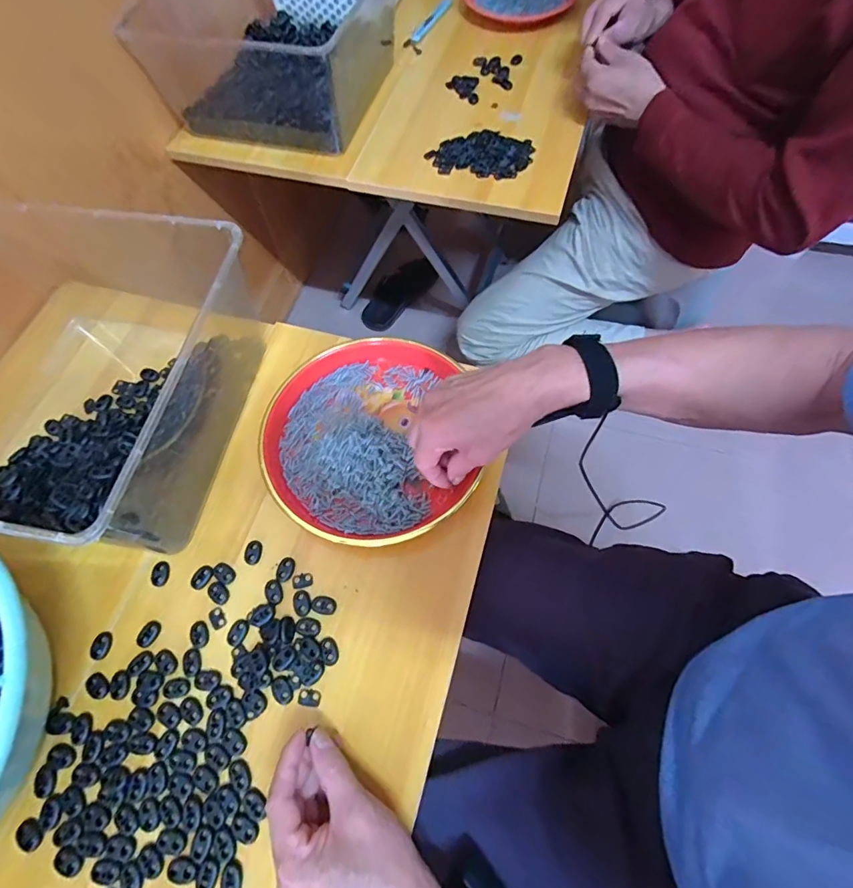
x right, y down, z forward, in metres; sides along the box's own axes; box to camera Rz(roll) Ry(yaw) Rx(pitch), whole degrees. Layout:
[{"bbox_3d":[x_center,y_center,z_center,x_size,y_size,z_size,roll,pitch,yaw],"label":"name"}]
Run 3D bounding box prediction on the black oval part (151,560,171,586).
[{"bbox_3d":[-0.250,0.121,0.453,0.017,0.004,0.023,-9,65,-2],"label":"black oval part"}]

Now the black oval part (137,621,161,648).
[{"bbox_3d":[-0.248,0.169,0.431,0.017,0.004,0.022,32,70,16],"label":"black oval part"}]

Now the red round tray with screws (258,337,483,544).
[{"bbox_3d":[-0.060,-0.006,0.479,0.196,0.026,0.207,-1,65,2],"label":"red round tray with screws"}]

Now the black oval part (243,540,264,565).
[{"bbox_3d":[-0.165,0.103,0.459,0.016,0.006,0.022,15,66,9],"label":"black oval part"}]

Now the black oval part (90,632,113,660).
[{"bbox_3d":[-0.288,0.178,0.428,0.016,0.006,0.023,0,65,3],"label":"black oval part"}]

